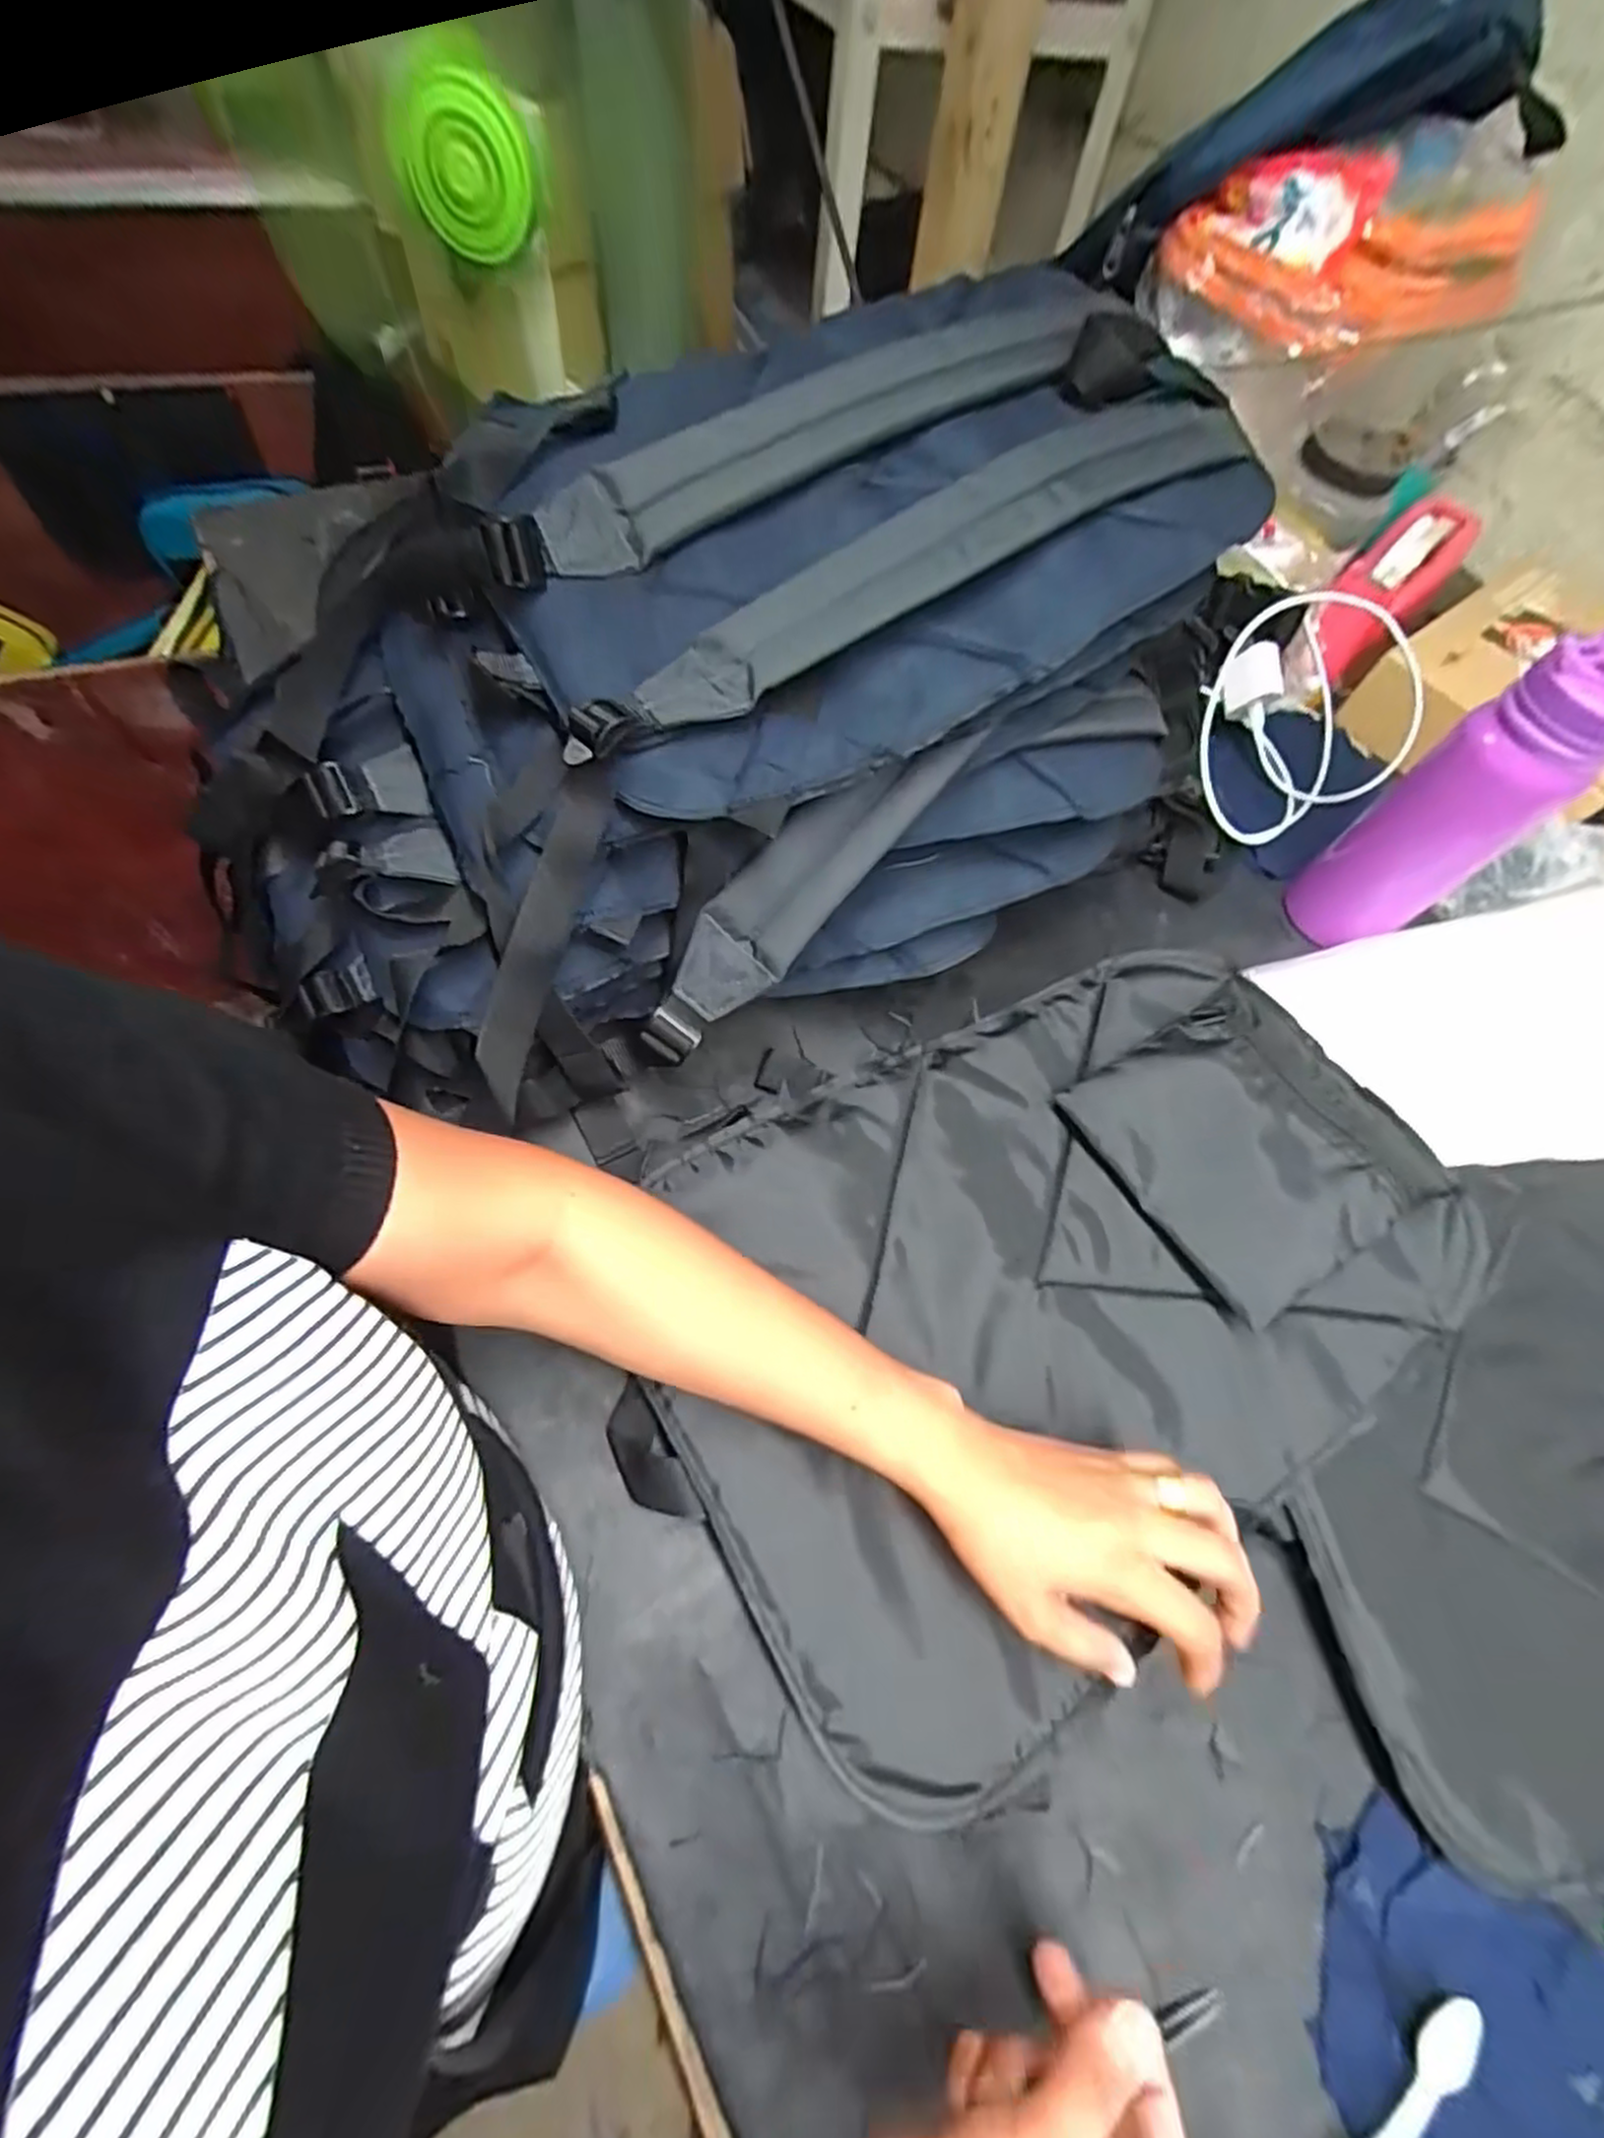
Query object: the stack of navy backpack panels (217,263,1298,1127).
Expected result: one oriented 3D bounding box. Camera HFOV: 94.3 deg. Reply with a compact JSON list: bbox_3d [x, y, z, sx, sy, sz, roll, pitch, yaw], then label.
[{"bbox_3d":[-0.036,-0.227,0.437,0.608,0.195,0.344,-22,70,-16],"label":"stack of navy backpack panels"}]

